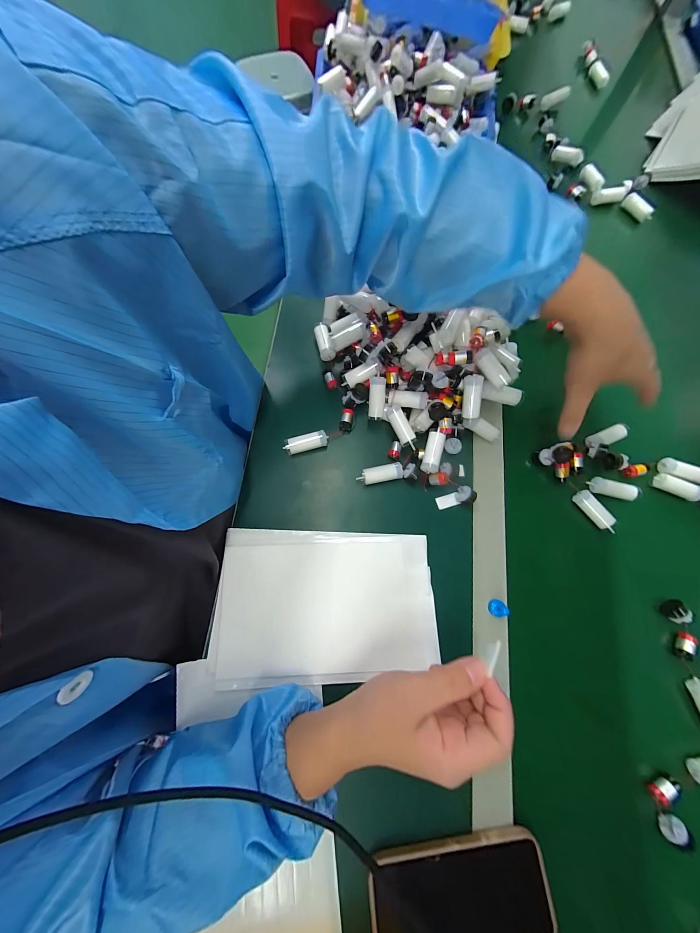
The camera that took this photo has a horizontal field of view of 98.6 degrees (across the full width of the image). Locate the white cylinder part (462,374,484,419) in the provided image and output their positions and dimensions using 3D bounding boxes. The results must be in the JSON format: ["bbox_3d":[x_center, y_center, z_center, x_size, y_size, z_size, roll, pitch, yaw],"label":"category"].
[{"bbox_3d":[0.143,-0.081,0.353,0.018,0.014,0.050,-6,115,-3],"label":"white cylinder part"}]

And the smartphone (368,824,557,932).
[{"bbox_3d":[0.099,0.392,0.271,0.158,0.018,0.077,-5,75,-3],"label":"smartphone"}]

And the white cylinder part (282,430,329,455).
[{"bbox_3d":[-0.056,-0.029,0.387,0.055,0.017,0.020,-16,75,-6],"label":"white cylinder part"}]

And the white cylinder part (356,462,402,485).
[{"bbox_3d":[0.038,0.011,0.380,0.055,0.016,0.020,-9,75,-4],"label":"white cylinder part"}]

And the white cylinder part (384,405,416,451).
[{"bbox_3d":[0.065,-0.049,0.379,0.019,0.015,0.059,-29,93,-9],"label":"white cylinder part"}]

